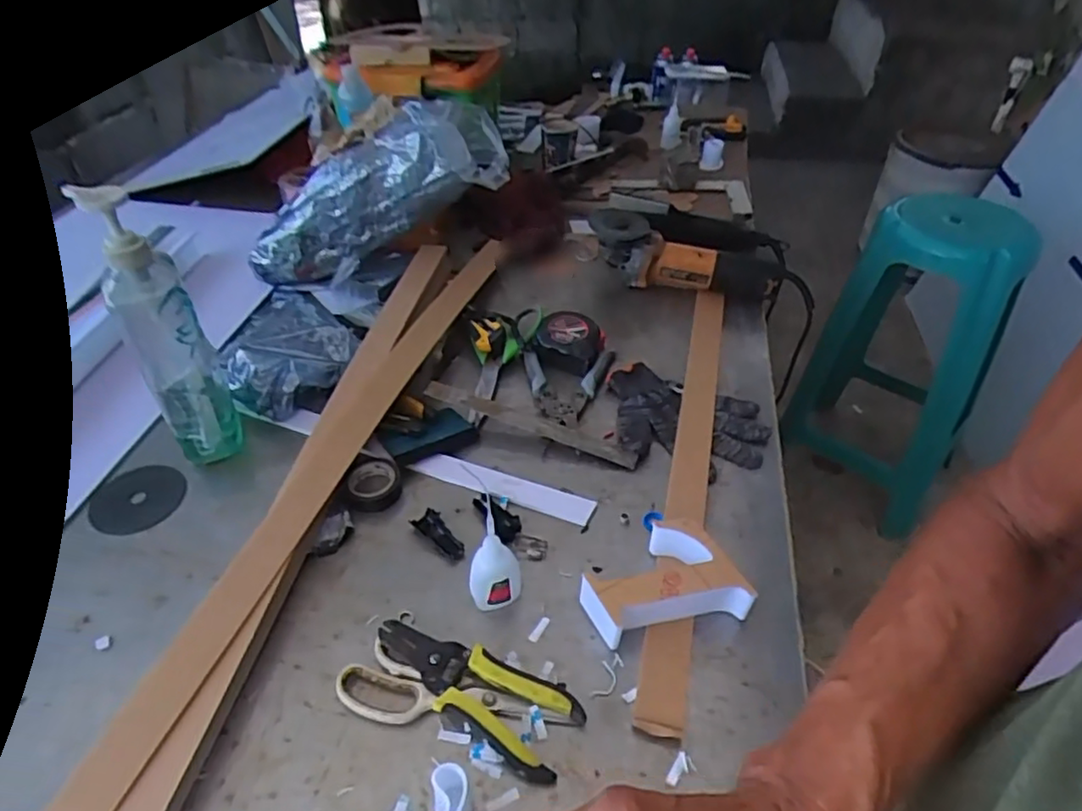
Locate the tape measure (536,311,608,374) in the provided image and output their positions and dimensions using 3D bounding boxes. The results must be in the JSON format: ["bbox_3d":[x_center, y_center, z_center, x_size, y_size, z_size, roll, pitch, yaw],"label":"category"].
[{"bbox_3d":[0.036,-0.078,0.823,0.083,0.043,0.077,0,42,0],"label":"tape measure"}]

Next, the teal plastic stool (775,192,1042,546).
[{"bbox_3d":[0.846,-0.115,1.485,0.357,0.673,0.373,32,50,29],"label":"teal plastic stool"}]

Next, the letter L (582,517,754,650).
[{"bbox_3d":[0.102,0.151,0.560,0.134,0.049,0.085,-9,43,-10],"label":"letter L"}]

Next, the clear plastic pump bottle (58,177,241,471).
[{"bbox_3d":[-0.352,-0.058,0.609,0.065,0.293,0.072,-23,47,-24],"label":"clear plastic pump bottle"}]

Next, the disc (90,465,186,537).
[{"bbox_3d":[-0.417,0.095,0.660,0.084,0.005,0.087,0,42,0],"label":"disc"}]

